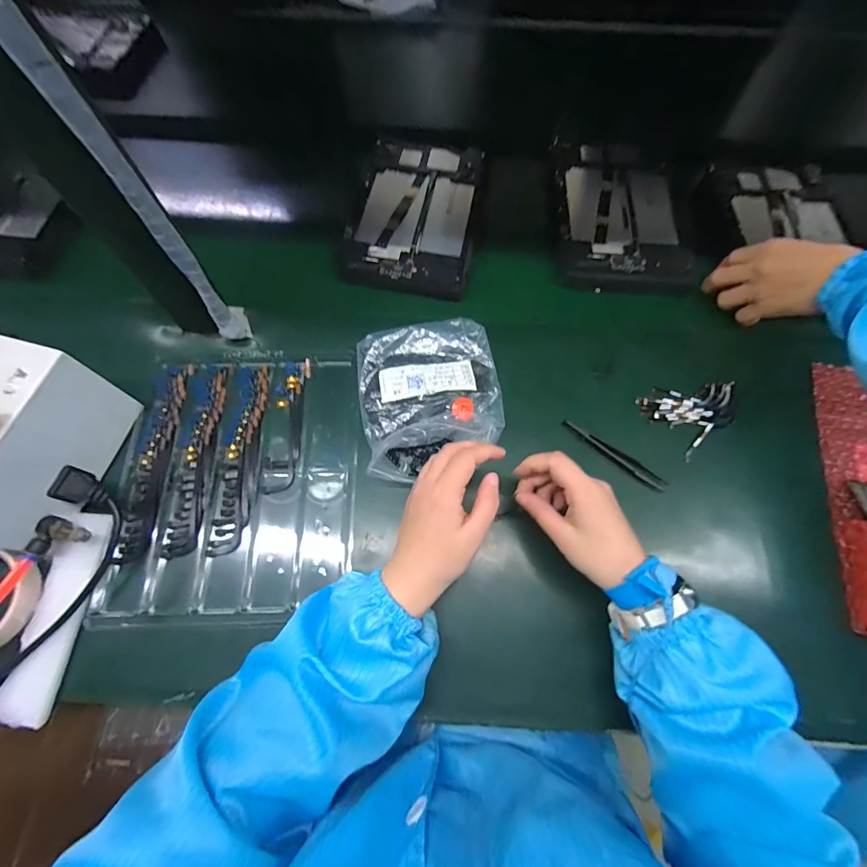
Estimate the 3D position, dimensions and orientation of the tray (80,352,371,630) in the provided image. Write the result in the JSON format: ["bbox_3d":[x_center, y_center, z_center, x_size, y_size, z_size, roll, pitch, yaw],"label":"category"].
[{"bbox_3d":[-0.189,0.039,0.402,0.224,0.012,0.255,-2,69,-2],"label":"tray"}]

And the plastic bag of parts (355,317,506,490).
[{"bbox_3d":[-0.001,-0.039,0.416,0.141,0.030,0.160,-10,70,-5],"label":"plastic bag of parts"}]

